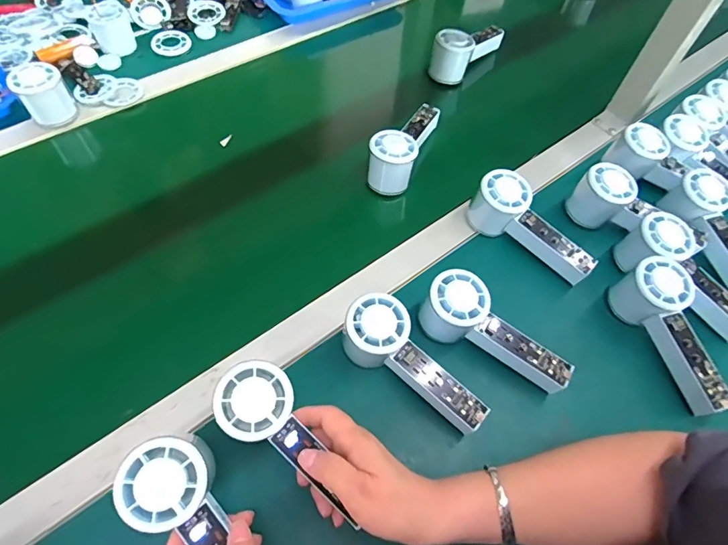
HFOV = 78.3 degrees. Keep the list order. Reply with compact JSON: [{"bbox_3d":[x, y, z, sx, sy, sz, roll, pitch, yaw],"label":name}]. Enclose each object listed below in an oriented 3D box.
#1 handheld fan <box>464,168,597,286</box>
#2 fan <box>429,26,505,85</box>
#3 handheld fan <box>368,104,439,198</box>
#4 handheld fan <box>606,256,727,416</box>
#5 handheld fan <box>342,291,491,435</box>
[{"bbox_3d":[0.188,-0.047,0.516,0.154,0.063,0.053,43,64,4],"label":"handheld fan"},{"bbox_3d":[0.162,-0.357,0.699,0.059,0.063,0.148,33,61,16],"label":"fan"},{"bbox_3d":[0.056,-0.171,0.575,0.052,0.056,0.150,25,60,11],"label":"handheld fan"},{"bbox_3d":[0.313,0.063,0.456,0.056,0.058,0.154,-15,72,-13],"label":"handheld fan"},{"bbox_3d":[0.046,0.084,0.409,0.150,0.059,0.057,36,62,17],"label":"handheld fan"}]

